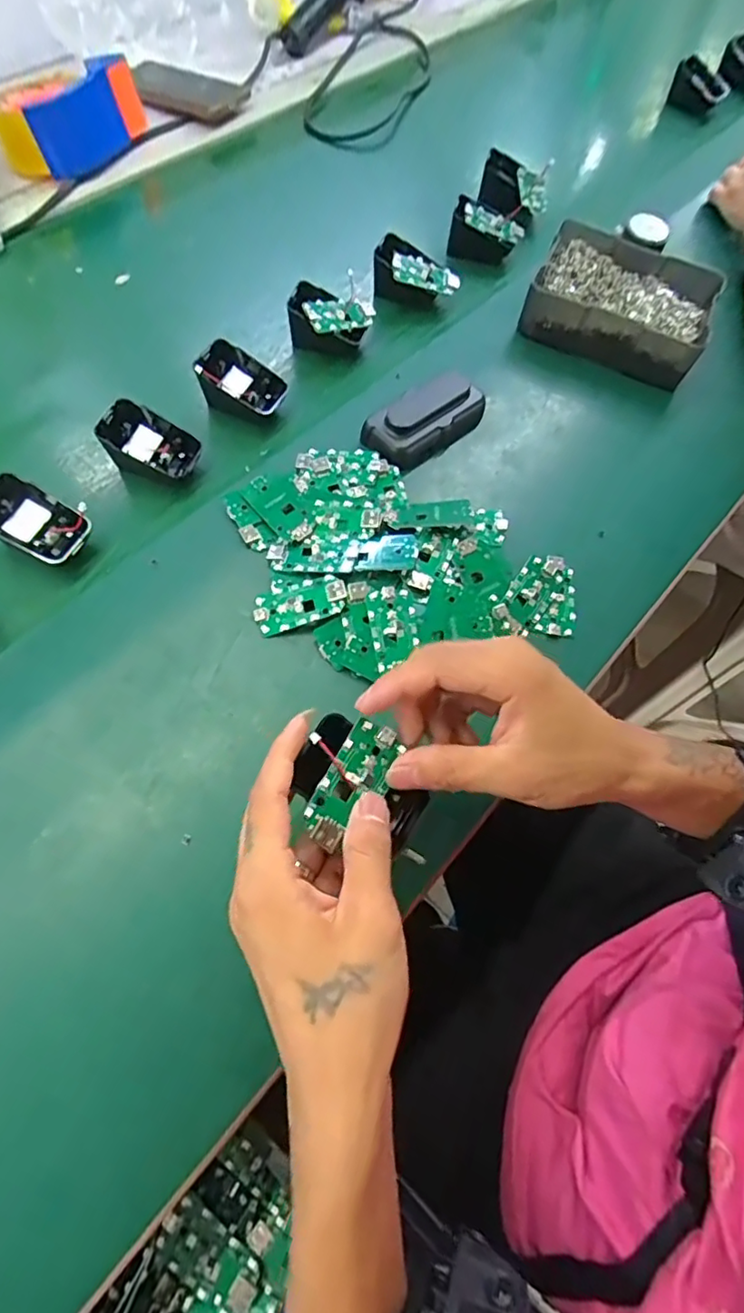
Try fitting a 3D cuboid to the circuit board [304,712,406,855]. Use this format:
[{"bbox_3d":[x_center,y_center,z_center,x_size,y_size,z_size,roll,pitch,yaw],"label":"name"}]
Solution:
[{"bbox_3d":[-0.009,0.061,0.275,0.027,0.009,0.063,30,66,11],"label":"circuit board"}]

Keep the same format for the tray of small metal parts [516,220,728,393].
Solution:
[{"bbox_3d":[0.230,-0.325,0.526,0.158,0.043,0.122,22,62,11],"label":"tray of small metal parts"}]

